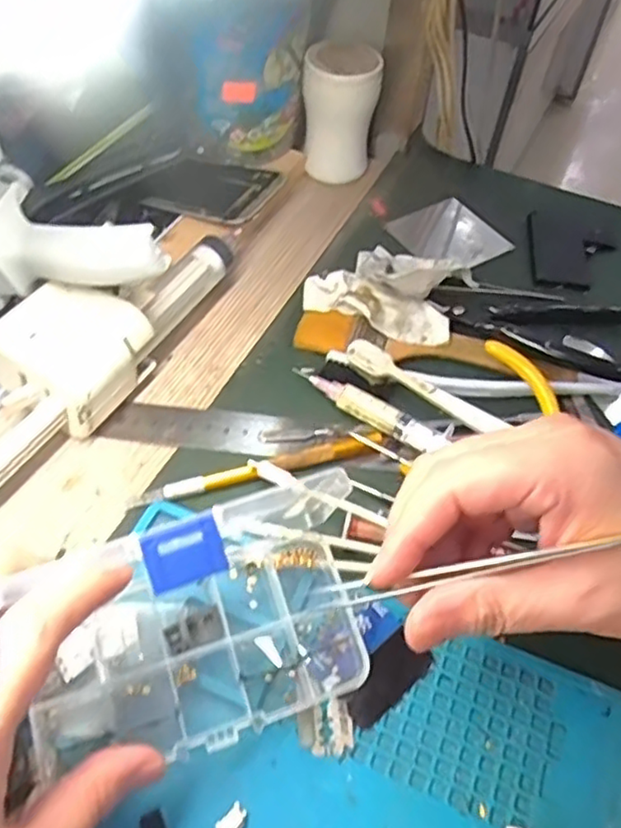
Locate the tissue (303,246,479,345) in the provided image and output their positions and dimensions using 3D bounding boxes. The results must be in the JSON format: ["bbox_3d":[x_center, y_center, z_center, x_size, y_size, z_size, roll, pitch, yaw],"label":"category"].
[{"bbox_3d":[0.050,-0.084,0.414,0.092,0.023,0.075,18,54,10],"label":"tissue"}]

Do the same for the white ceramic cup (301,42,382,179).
[{"bbox_3d":[0.021,-0.218,0.480,0.053,0.084,0.049,5,53,1],"label":"white ceramic cup"}]

